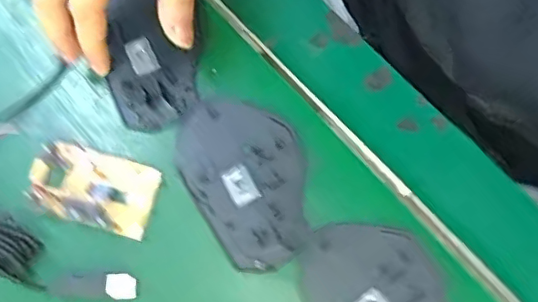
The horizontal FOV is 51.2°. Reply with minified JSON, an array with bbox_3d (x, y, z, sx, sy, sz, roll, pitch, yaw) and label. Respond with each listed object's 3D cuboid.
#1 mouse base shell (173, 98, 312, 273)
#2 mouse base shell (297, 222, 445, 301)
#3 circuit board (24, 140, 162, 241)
[{"bbox_3d":[-0.012,0.016,0.352,0.072,0.006,0.108,-29,77,-6],"label":"mouse base shell"},{"bbox_3d":[0.069,0.087,0.330,0.108,0.006,0.070,39,80,10],"label":"mouse base shell"},{"bbox_3d":[-0.110,0.022,0.347,0.079,0.013,0.045,17,77,5],"label":"circuit board"}]

